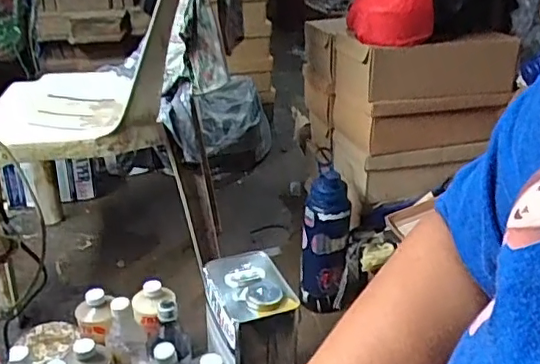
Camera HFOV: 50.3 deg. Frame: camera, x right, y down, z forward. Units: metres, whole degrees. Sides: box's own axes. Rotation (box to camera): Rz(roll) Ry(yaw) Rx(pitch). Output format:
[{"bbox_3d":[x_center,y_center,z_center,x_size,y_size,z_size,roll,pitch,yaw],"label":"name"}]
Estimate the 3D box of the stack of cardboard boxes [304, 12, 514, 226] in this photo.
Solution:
[{"bbox_3d":[0.264,-0.173,1.251,0.380,0.300,0.325,-10,29,-19],"label":"stack of cardboard boxes"}]

